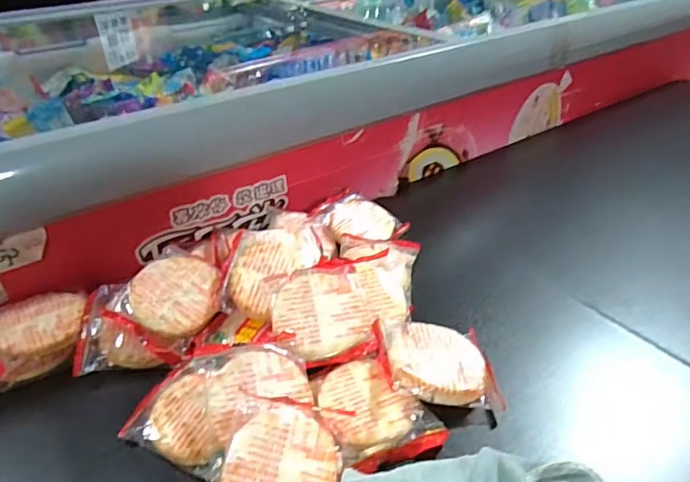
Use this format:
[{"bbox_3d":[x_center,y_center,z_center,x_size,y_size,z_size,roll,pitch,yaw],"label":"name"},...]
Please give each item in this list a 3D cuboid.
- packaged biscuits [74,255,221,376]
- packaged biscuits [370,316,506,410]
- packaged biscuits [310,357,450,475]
[{"bbox_3d":[-0.181,0.064,0.467,0.128,0.043,0.100,-9,41,-5],"label":"packaged biscuits"},{"bbox_3d":[0.076,0.103,0.419,0.107,0.037,0.080,2,35,6],"label":"packaged biscuits"},{"bbox_3d":[0.023,0.130,0.390,0.078,0.020,0.096,-16,37,-19],"label":"packaged biscuits"}]

